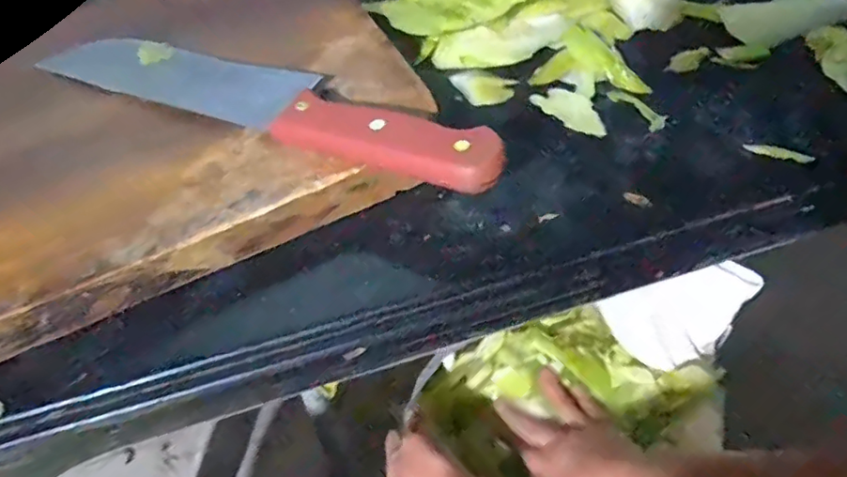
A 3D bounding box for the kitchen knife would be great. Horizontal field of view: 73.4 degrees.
[{"bbox_3d":[-0.091,-0.076,0.292,0.280,0.024,0.040,21,57,19],"label":"kitchen knife"}]

